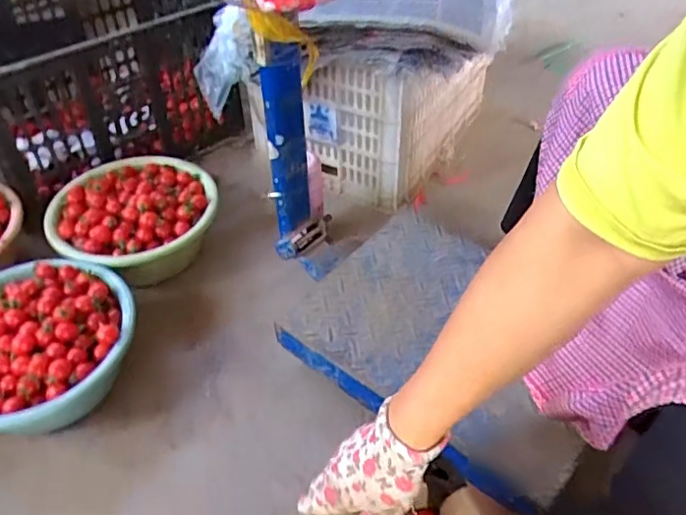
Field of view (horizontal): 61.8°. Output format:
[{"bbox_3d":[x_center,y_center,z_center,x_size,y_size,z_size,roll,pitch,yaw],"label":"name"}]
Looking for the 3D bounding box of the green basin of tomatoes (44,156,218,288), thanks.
[{"bbox_3d":[-0.335,-0.057,0.939,0.245,0.133,0.256,0,44,0],"label":"green basin of tomatoes"}]

